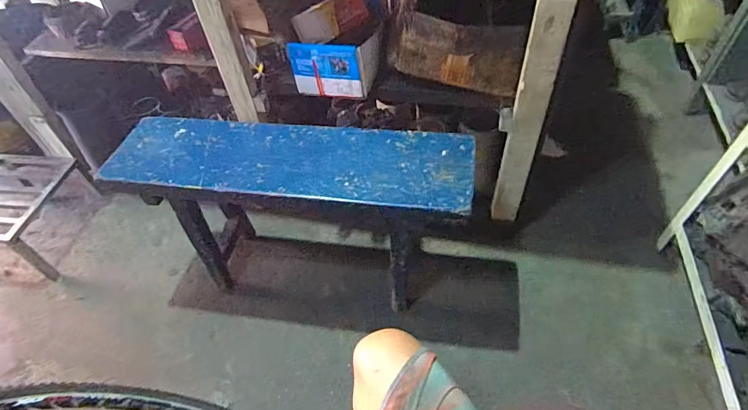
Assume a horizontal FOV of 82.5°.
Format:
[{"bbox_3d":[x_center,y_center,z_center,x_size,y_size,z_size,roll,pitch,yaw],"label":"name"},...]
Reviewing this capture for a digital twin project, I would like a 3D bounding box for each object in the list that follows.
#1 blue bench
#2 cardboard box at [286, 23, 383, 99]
[{"bbox_3d":[-0.180,0.001,1.110,0.814,0.387,0.268,4,50,8],"label":"blue bench"},{"bbox_3d":[-0.092,-0.373,1.091,0.216,0.150,0.141,10,52,13],"label":"cardboard box"}]

